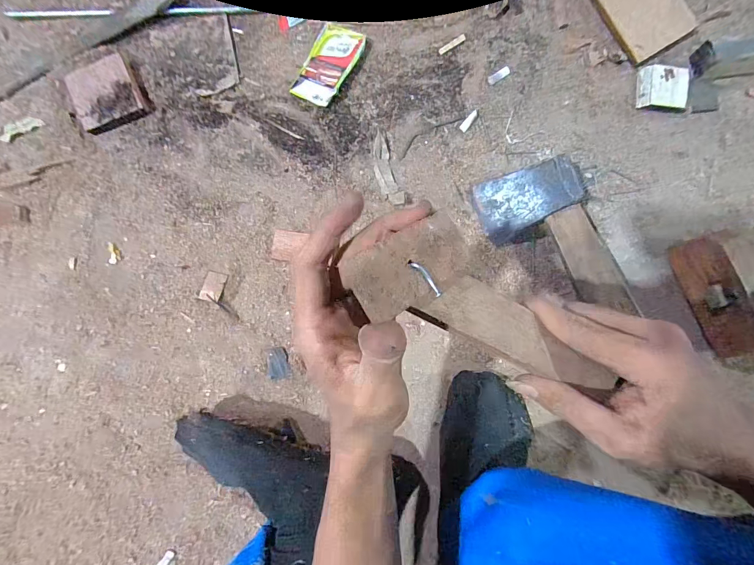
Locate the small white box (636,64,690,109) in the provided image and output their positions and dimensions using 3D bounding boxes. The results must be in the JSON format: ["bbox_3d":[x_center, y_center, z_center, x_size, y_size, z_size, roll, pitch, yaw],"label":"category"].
[{"bbox_3d":[0.358,-0.245,0.454,0.057,0.014,0.050,4,84,1],"label":"small white box"}]

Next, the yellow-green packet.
[{"bbox_3d":[-0.060,-0.279,0.458,0.061,0.016,0.104,25,85,3],"label":"yellow-green packet"}]

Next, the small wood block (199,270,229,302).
[{"bbox_3d":[-0.197,0.005,0.434,0.026,0.007,0.036,15,85,2],"label":"small wood block"}]

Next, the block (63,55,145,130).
[{"bbox_3d":[-0.347,-0.240,0.458,0.080,0.018,0.081,-25,85,-2],"label":"block"}]

